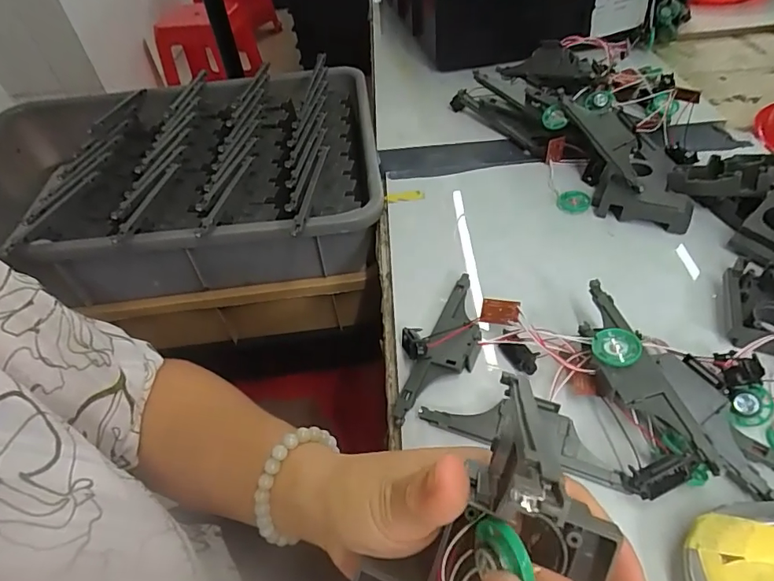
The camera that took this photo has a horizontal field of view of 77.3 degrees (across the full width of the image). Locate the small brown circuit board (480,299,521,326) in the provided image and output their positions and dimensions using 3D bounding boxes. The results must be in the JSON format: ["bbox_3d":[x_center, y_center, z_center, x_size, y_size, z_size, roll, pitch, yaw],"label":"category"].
[{"bbox_3d":[0.085,0.016,0.362,0.029,0.004,0.019,3,70,27],"label":"small brown circuit board"}]

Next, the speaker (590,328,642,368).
[{"bbox_3d":[0.146,0.036,0.309,0.028,0.004,0.028,-9,47,10],"label":"speaker"}]

